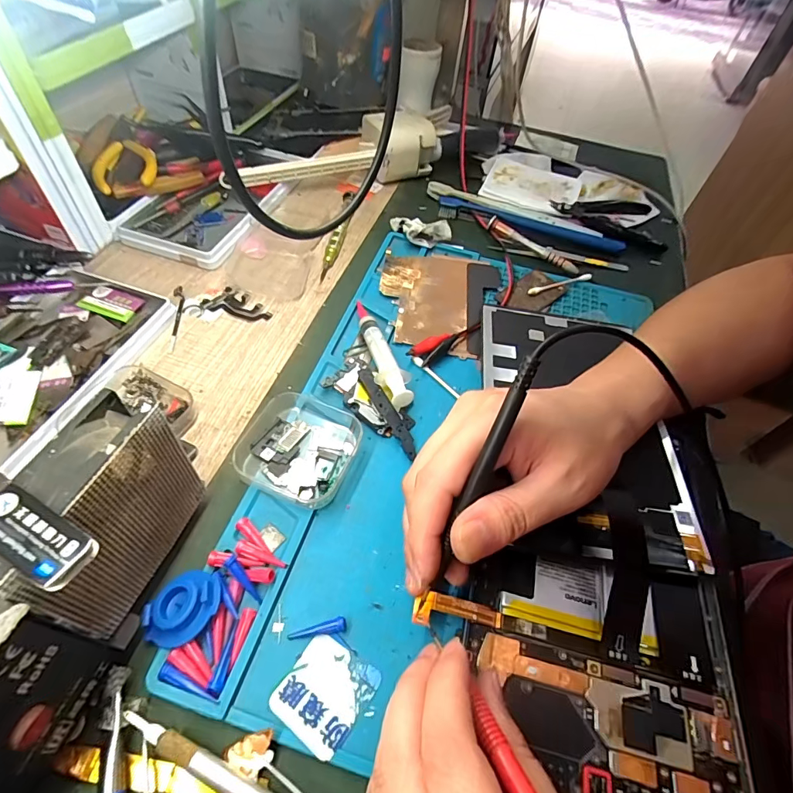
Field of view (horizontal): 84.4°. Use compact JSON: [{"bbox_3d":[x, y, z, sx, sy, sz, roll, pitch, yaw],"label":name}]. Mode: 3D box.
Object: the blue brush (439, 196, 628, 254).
[{"bbox_3d":[0.135,-0.174,0.439,0.185,0.008,0.024,16,54,7],"label":"blue brush"}]

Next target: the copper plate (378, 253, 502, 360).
[{"bbox_3d":[0.032,-0.085,0.361,0.093,0.005,0.112,14,53,6],"label":"copper plate"}]

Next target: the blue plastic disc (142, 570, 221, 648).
[{"bbox_3d":[-0.101,0.100,0.207,0.030,0.011,0.035,33,57,19],"label":"blue plastic disc"}]

